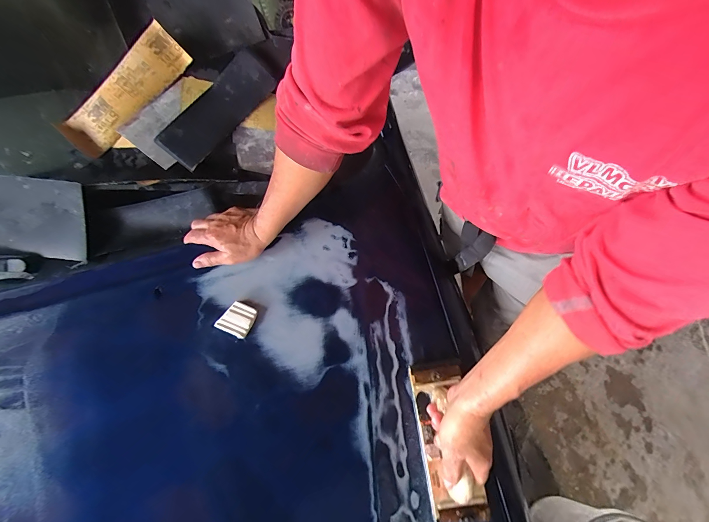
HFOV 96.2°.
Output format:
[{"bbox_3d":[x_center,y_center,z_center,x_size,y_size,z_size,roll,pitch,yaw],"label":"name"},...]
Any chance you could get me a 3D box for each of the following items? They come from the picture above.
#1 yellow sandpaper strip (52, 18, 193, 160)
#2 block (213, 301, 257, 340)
[{"bbox_3d":[-0.398,-0.288,0.550,0.253,0.024,0.075,-40,114,6],"label":"yellow sandpaper strip"},{"bbox_3d":[-0.189,0.094,0.515,0.050,0.013,0.050,22,68,9],"label":"block"}]

